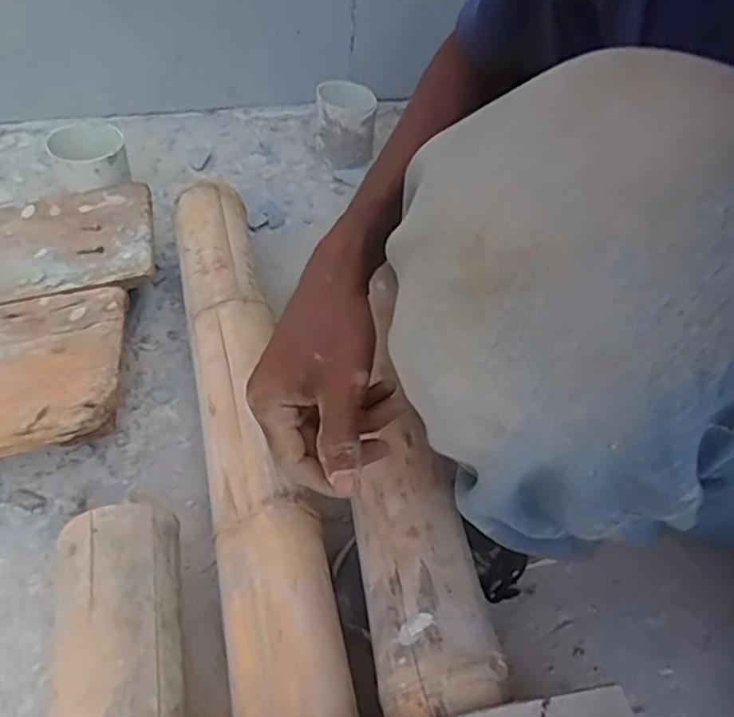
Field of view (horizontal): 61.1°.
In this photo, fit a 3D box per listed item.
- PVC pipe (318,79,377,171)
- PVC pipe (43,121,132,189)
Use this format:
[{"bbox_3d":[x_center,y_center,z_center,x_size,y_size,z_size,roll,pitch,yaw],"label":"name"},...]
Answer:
[{"bbox_3d":[-0.032,-0.345,0.941,0.079,0.111,0.085,-2,50,-7],"label":"PVC pipe"},{"bbox_3d":[-0.337,-0.249,0.752,0.083,0.046,0.073,-18,54,-20],"label":"PVC pipe"}]

